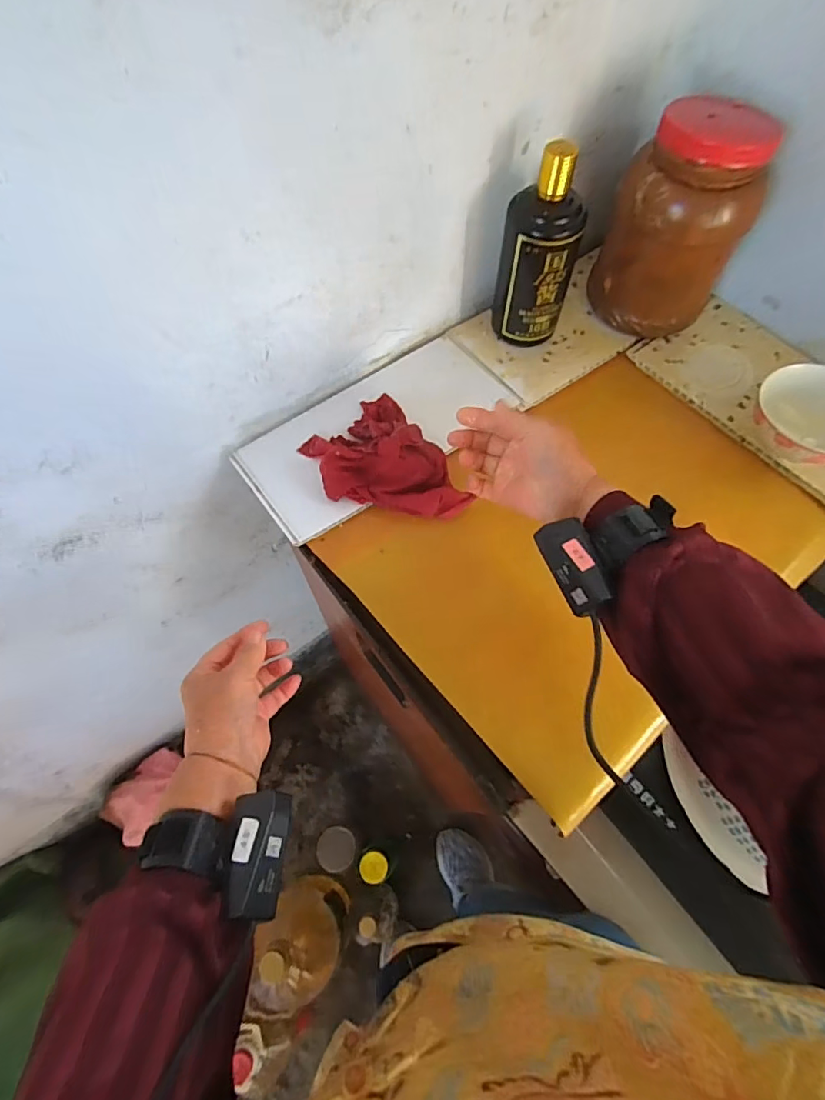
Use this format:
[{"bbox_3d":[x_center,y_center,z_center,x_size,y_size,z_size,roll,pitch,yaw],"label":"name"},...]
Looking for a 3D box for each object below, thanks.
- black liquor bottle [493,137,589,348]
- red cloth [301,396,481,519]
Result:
[{"bbox_3d":[0.135,-0.313,0.550,0.080,0.200,0.067,18,66,9],"label":"black liquor bottle"},{"bbox_3d":[-0.034,-0.089,0.535,0.117,0.056,0.163,-29,67,-13],"label":"red cloth"}]

